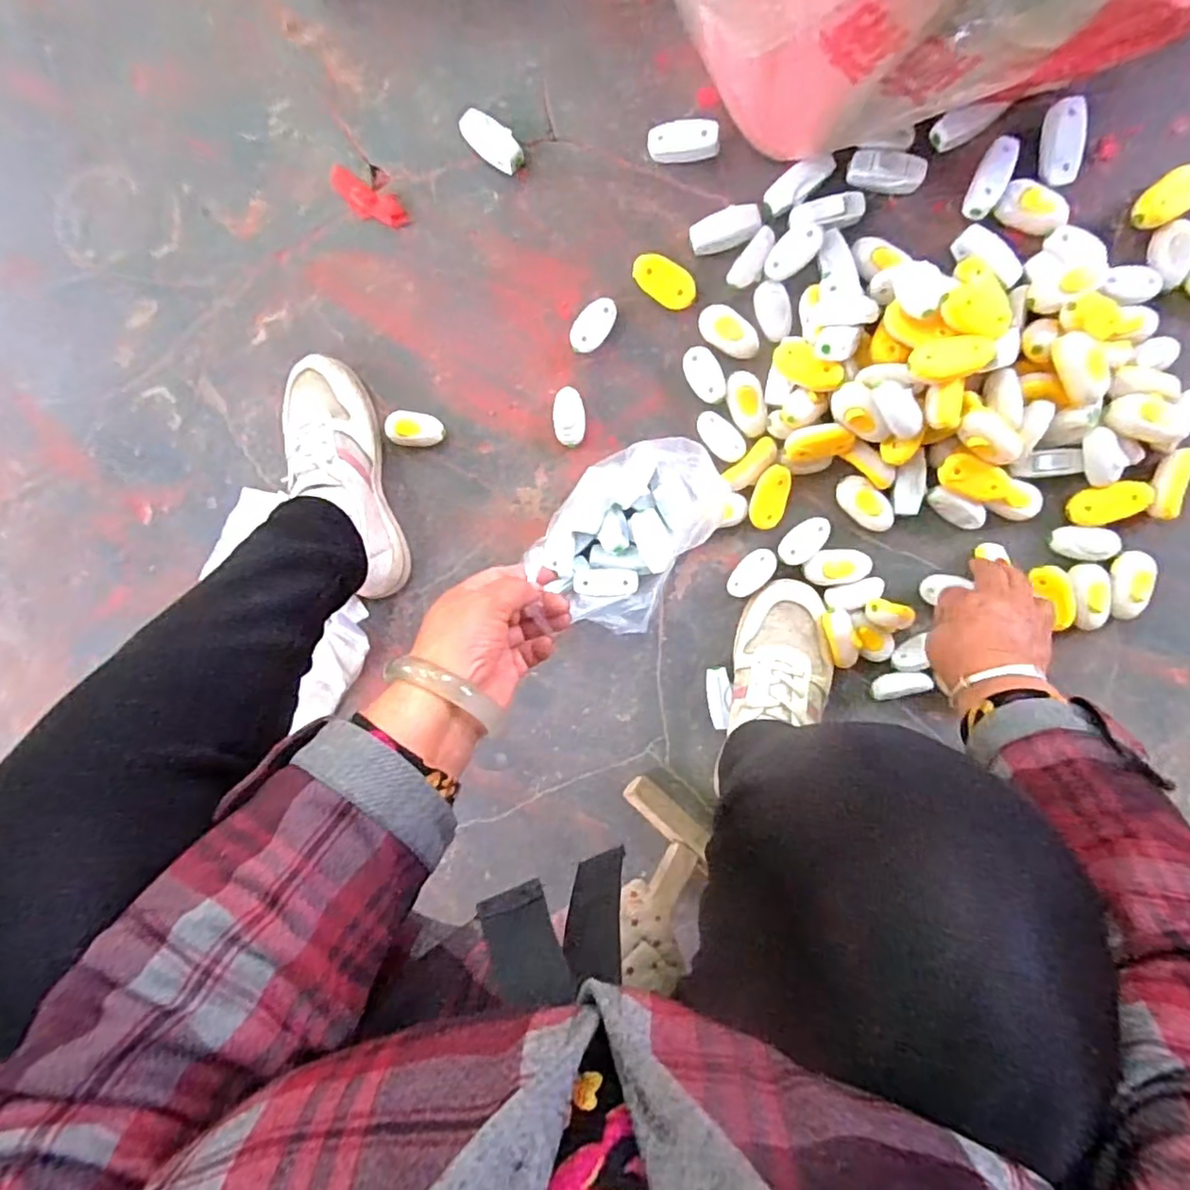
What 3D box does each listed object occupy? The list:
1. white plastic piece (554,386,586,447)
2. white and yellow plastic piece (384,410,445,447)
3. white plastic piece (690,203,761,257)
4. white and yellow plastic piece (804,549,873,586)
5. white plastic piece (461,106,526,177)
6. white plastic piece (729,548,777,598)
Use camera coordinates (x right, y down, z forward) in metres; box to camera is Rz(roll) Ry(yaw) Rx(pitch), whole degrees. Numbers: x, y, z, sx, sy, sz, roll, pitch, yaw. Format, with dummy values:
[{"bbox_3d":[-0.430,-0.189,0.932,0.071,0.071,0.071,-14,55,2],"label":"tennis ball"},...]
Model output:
[{"bbox_3d":[-0.025,-0.176,0.610,0.030,0.020,0.057,-4,96,7],"label":"white plastic piece"},{"bbox_3d":[-0.181,-0.167,0.626,0.055,0.033,0.034,9,100,7],"label":"white and yellow plastic piece"},{"bbox_3d":[0.117,-0.329,0.557,0.060,0.015,0.032,-11,94,8],"label":"white plastic piece"},{"bbox_3d":[0.229,-0.026,0.578,0.058,0.011,0.033,-1,96,7],"label":"white and yellow plastic piece"},{"bbox_3d":[-0.093,-0.415,0.570,0.064,0.023,0.031,34,102,2],"label":"white plastic piece"},{"bbox_3d":[0.151,-0.022,0.602,0.029,0.022,0.054,39,99,2],"label":"white plastic piece"}]

